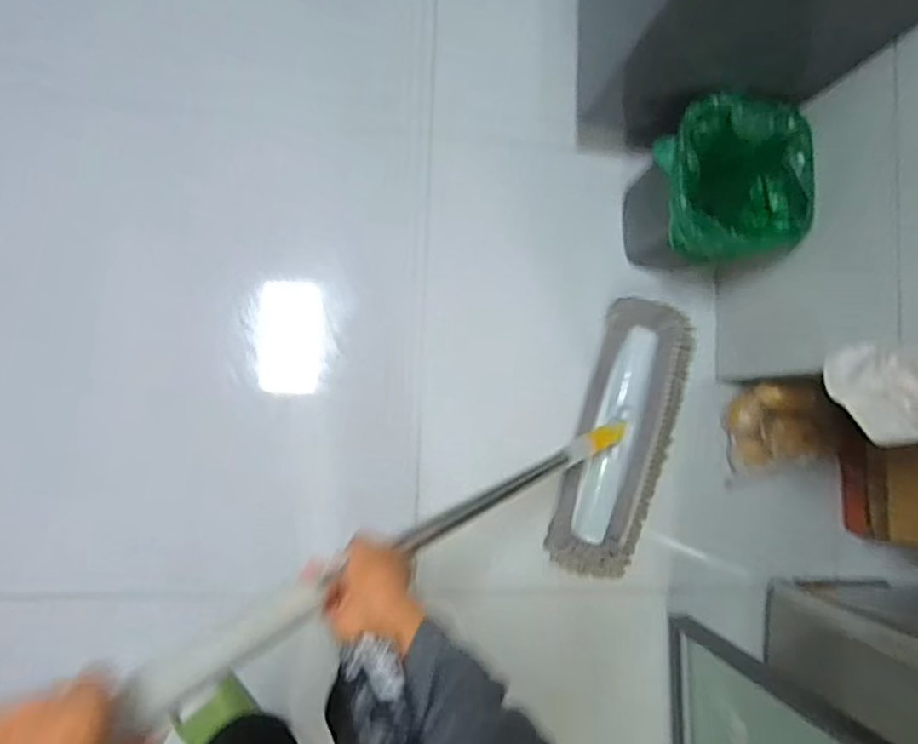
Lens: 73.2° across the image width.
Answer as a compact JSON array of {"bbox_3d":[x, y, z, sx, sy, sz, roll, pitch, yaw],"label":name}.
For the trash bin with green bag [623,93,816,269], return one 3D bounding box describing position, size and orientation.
[{"bbox_3d":[0.399,-0.280,1.012,0.226,0.243,0.235,-8,87,-9],"label":"trash bin with green bag"}]

